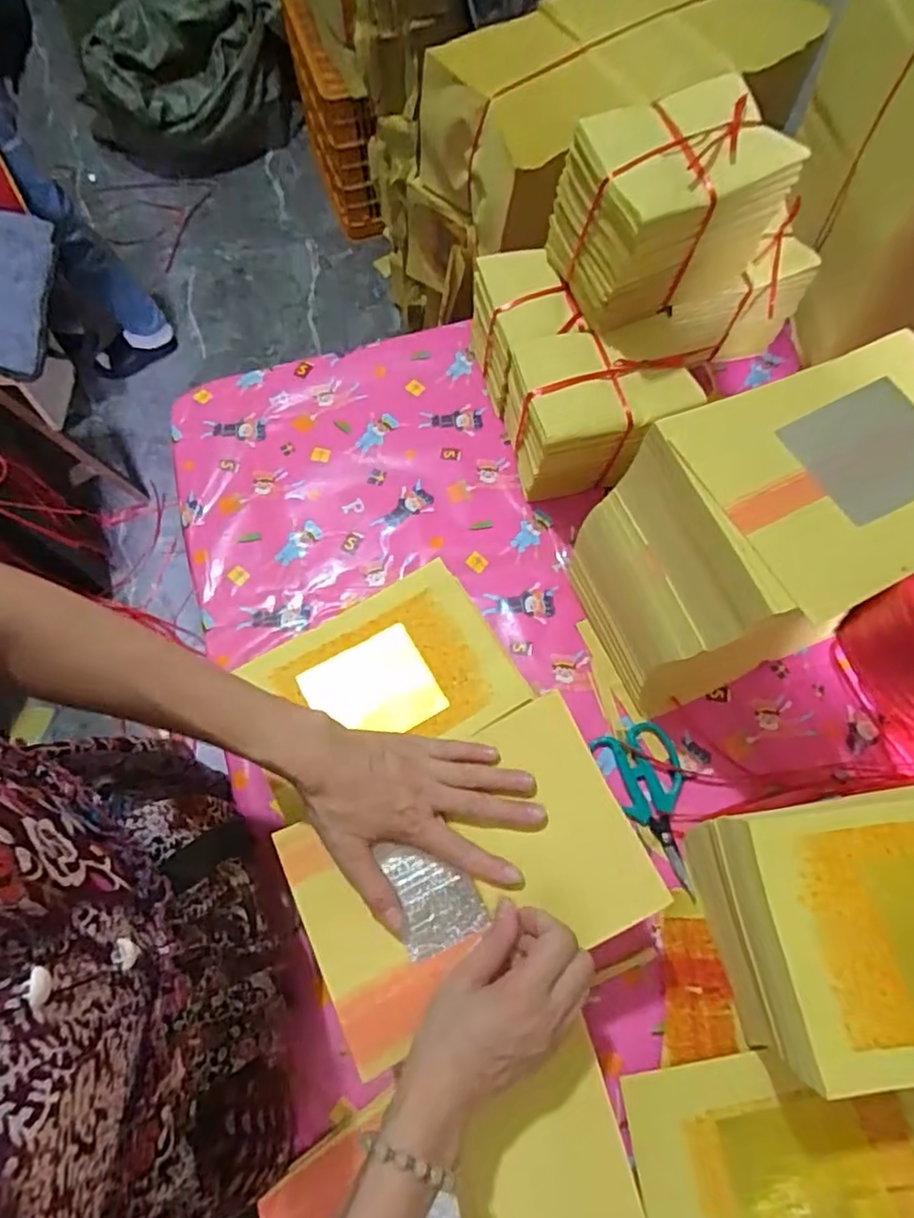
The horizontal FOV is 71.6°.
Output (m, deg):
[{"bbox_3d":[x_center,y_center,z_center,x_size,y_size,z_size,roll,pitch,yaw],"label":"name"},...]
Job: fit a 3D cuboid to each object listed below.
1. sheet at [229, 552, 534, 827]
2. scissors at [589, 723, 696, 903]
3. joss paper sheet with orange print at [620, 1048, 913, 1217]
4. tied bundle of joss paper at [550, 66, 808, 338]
[{"bbox_3d":[-0.072,0.065,0.565,0.223,0.011,0.156,-25,71,-9],"label":"sheet"},{"bbox_3d":[0.192,0.180,0.593,0.073,0.010,0.147,-24,71,-8],"label":"scissors"},{"bbox_3d":[0.254,0.425,0.467,0.228,0.037,0.159,-9,69,-2],"label":"joss paper sheet with orange print"},{"bbox_3d":[0.190,-0.370,0.589,0.158,0.145,0.121,-23,71,-8],"label":"tied bundle of joss paper"}]

